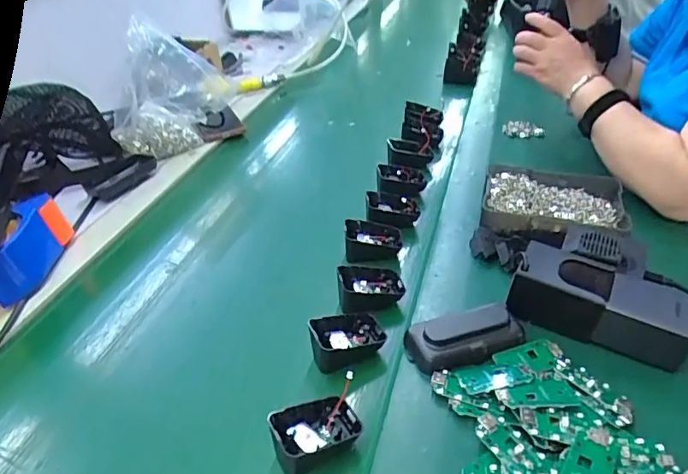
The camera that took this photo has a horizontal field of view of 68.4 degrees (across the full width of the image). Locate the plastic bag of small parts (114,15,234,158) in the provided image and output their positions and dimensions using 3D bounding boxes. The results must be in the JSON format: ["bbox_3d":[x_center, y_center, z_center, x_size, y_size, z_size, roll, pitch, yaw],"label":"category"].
[{"bbox_3d":[-0.290,-0.244,0.825,0.171,0.199,0.095,-30,43,-29],"label":"plastic bag of small parts"}]

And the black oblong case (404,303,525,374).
[{"bbox_3d":[0.110,0.090,0.469,0.104,0.027,0.052,-14,39,-15],"label":"black oblong case"}]

